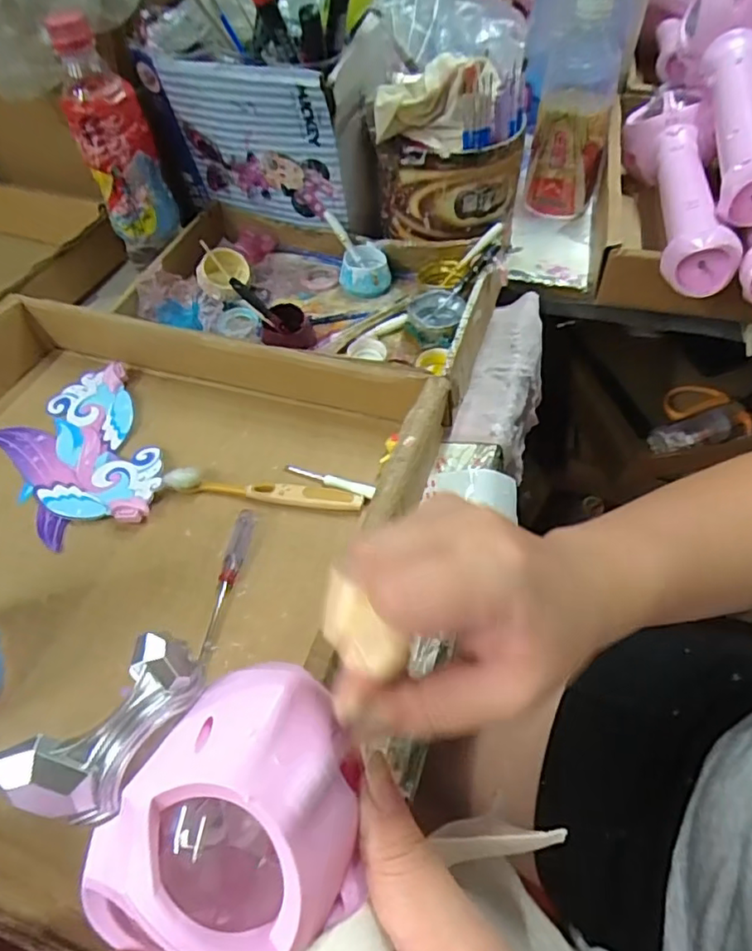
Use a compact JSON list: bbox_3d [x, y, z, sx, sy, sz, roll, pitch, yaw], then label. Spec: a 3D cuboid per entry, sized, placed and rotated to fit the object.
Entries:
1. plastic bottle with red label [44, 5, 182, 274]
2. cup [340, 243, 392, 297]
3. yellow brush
[{"bbox_3d":[-0.215,-0.271,0.497,0.058,0.181,0.052,-23,58,-14],"label":"plastic bottle with red label"},{"bbox_3d":[-0.010,-0.187,0.546,0.045,0.032,0.042,-1,52,1],"label":"cup"},{"bbox_3d":[-0.077,0.009,0.405,0.137,0.014,0.018,6,52,6],"label":"yellow brush"}]

